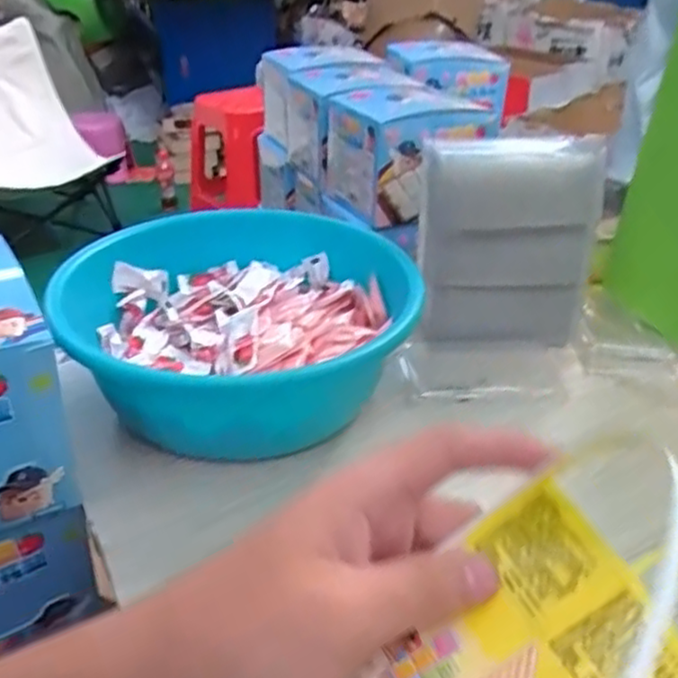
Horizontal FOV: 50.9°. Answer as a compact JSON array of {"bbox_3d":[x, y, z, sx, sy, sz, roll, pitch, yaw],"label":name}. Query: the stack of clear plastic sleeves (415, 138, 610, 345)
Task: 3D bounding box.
[{"bbox_3d":[0.151,-0.081,0.624,0.150,0.186,0.025,-5,29,-6],"label":"stack of clear plastic sleeves"}]

